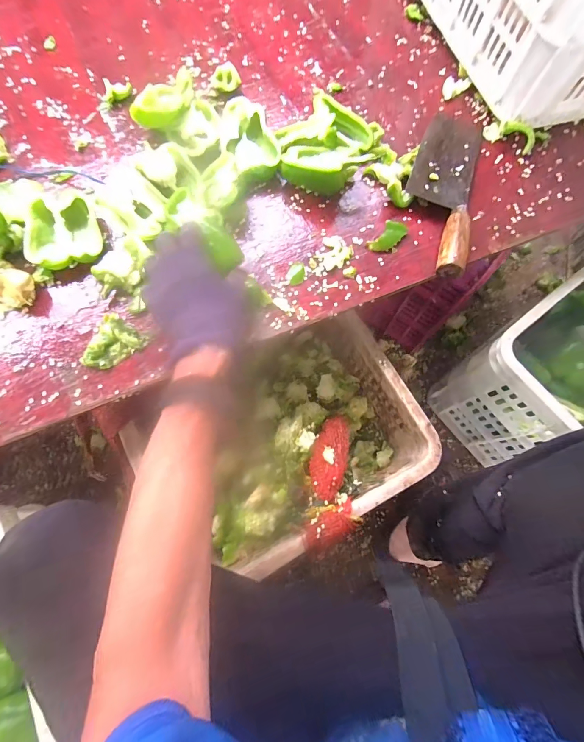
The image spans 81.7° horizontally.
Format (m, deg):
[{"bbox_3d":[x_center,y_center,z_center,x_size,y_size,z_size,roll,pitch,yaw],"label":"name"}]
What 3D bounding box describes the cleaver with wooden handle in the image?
[{"bbox_3d":[0.195,-0.241,0.437,0.081,0.028,0.268,13,74,5],"label":"cleaver with wooden handle"}]

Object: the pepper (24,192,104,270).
[{"bbox_3d":[-0.281,-0.170,0.417,0.079,0.033,0.084,-16,74,-4],"label":"pepper"}]

